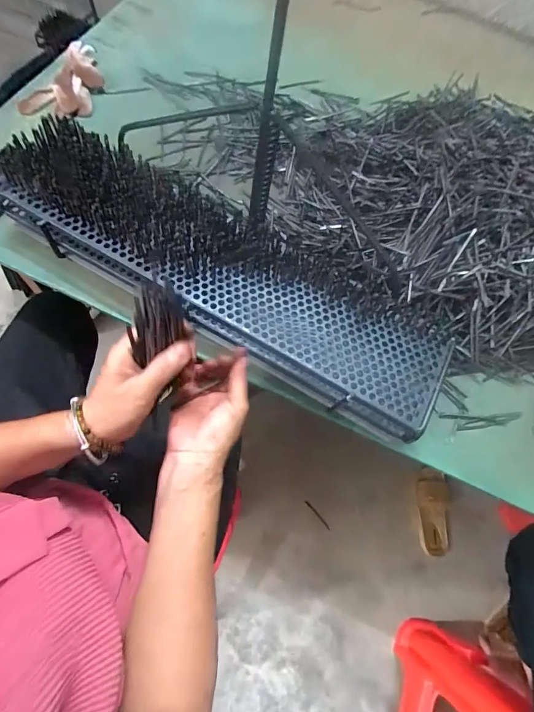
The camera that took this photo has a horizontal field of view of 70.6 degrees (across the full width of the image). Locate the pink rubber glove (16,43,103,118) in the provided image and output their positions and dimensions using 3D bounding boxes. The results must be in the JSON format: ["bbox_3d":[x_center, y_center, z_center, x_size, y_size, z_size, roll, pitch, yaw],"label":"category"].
[{"bbox_3d":[-0.333,-0.462,0.647,0.086,0.031,0.187,27,68,4],"label":"pink rubber glove"}]

